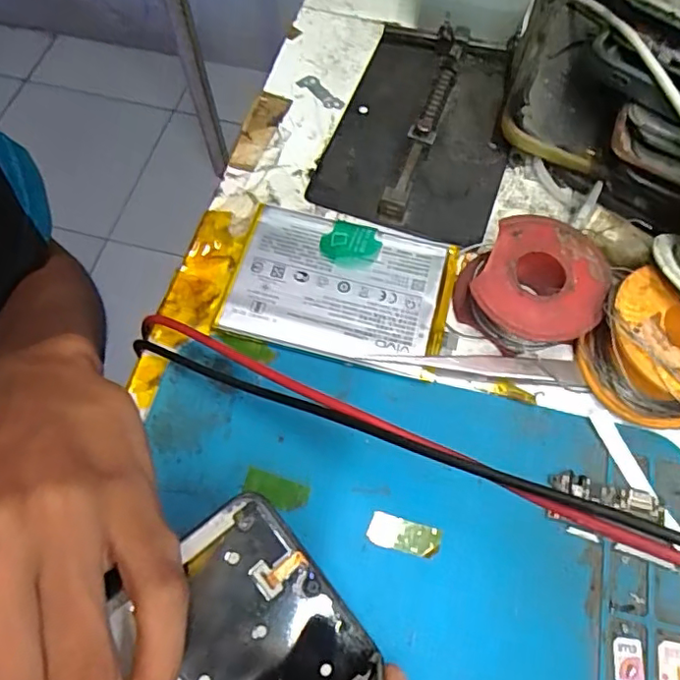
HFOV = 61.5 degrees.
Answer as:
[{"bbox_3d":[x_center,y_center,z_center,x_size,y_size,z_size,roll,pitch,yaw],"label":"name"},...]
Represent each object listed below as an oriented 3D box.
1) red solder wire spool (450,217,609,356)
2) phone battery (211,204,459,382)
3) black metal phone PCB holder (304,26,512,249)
[{"bbox_3d":[0.073,-0.021,0.219,0.049,0.023,0.051,1,66,-2],"label":"red solder wire spool"},{"bbox_3d":[0.000,-0.021,0.228,0.085,0.008,0.060,14,66,4],"label":"phone battery"},{"bbox_3d":[0.040,-0.100,0.263,0.078,0.015,0.116,19,67,7],"label":"black metal phone PCB holder"}]

